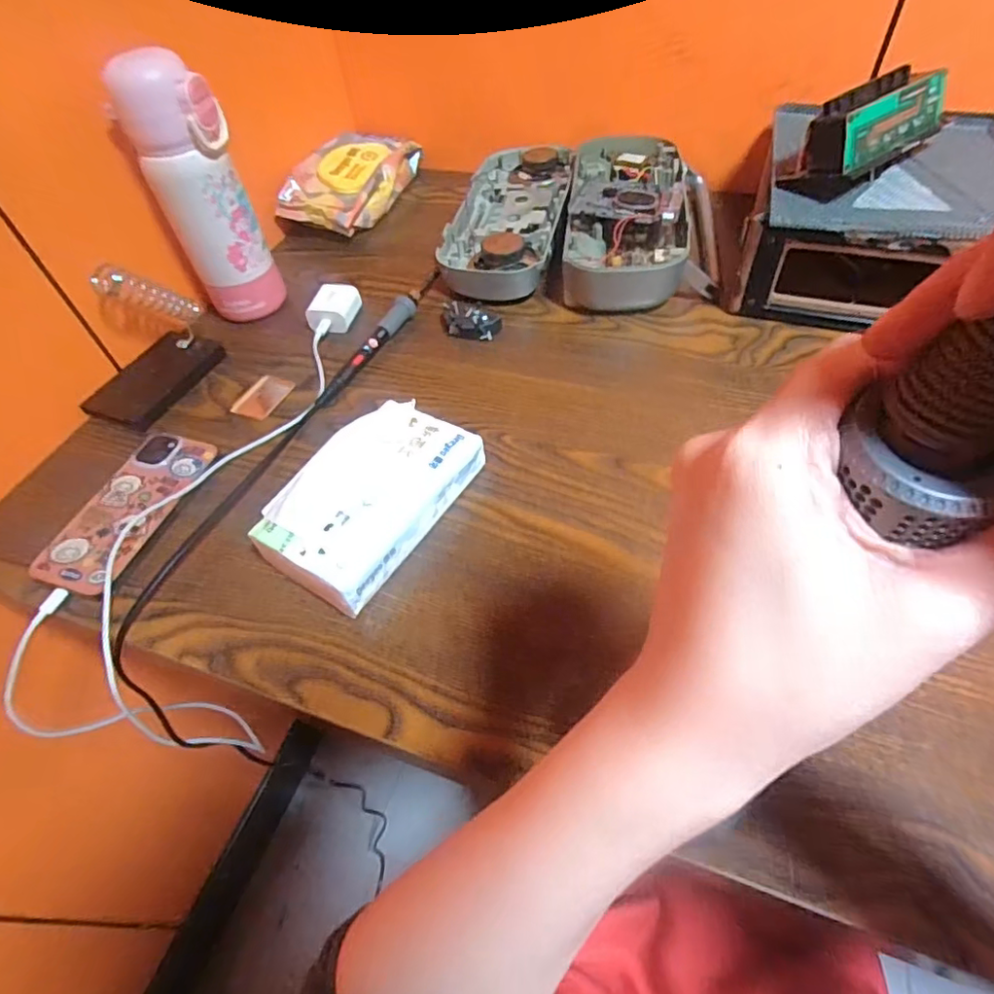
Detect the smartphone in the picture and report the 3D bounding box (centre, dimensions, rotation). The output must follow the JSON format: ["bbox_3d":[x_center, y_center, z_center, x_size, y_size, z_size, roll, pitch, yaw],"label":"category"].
[{"bbox_3d":[-0.276,0.007,0.429,0.065,0.015,0.140,17,53,6],"label":"smartphone"}]

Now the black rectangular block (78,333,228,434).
[{"bbox_3d":[-0.308,-0.108,0.520,0.068,0.017,0.113,12,54,15],"label":"black rectangular block"}]

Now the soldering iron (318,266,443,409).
[{"bbox_3d":[-0.106,-0.153,0.537,0.016,0.023,0.188,20,57,20],"label":"soldering iron"}]

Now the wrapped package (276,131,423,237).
[{"bbox_3d":[-0.169,-0.377,0.678,0.101,0.031,0.200,22,61,-1],"label":"wrapped package"}]

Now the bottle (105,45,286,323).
[{"bbox_3d":[-0.249,-0.253,0.501,0.056,0.212,0.064,18,56,19],"label":"bottle"}]

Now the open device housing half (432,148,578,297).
[{"bbox_3d":[0.018,-0.307,0.629,0.118,0.047,0.253,8,53,12],"label":"open device housing half"}]

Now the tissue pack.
[{"bbox_3d":[-0.091,-0.002,0.409,0.096,0.046,0.151,25,58,23],"label":"tissue pack"}]

